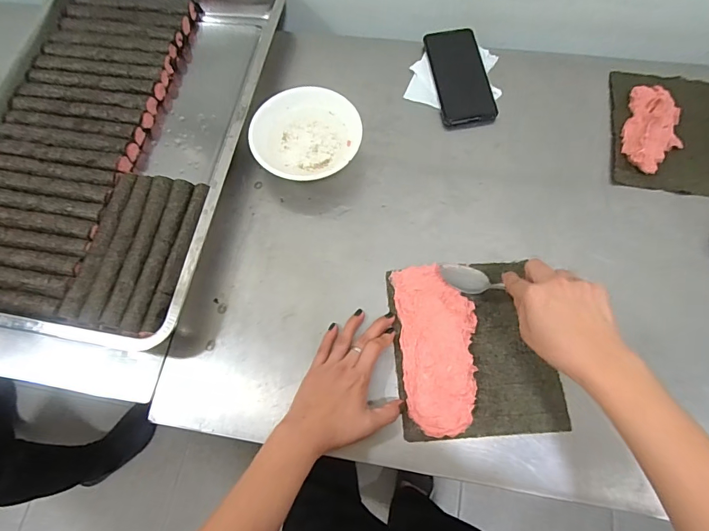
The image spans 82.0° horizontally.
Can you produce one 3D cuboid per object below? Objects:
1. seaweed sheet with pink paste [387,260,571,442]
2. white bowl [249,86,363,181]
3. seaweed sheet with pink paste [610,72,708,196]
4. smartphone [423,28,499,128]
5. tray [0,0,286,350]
[{"bbox_3d":[0.134,0.090,0.464,0.172,0.018,0.191,-4,69,-2],"label":"seaweed sheet with pink paste"},{"bbox_3d":[-0.064,-0.175,0.550,0.140,0.037,0.132,0,69,0],"label":"white bowl"},{"bbox_3d":[0.448,-0.184,0.550,0.180,0.032,0.186,10,70,4],"label":"seaweed sheet with pink paste"},{"bbox_3d":[0.158,-0.284,0.605,0.079,0.014,0.166,-8,69,-3],"label":"smartphone"},{"bbox_3d":[-0.338,-0.202,0.574,0.379,0.050,0.582,8,70,6],"label":"tray"}]

